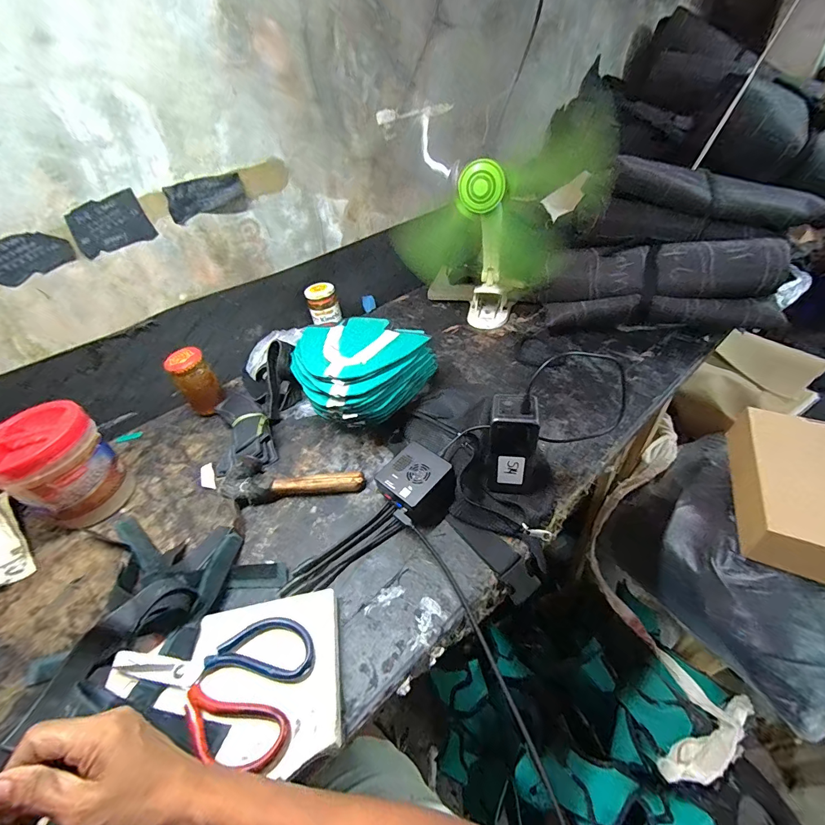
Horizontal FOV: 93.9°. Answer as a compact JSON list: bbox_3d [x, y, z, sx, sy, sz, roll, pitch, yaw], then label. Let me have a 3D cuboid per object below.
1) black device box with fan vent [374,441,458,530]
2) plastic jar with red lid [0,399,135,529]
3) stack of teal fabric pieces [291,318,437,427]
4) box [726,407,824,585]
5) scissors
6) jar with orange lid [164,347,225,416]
[{"bbox_3d":[0.007,0.096,0.496,0.077,0.053,0.086,-34,48,-26],"label":"black device box with fan vent"},{"bbox_3d":[-0.476,0.080,0.529,0.108,0.147,0.113,-4,42,4],"label":"plastic jar with red lid"},{"bbox_3d":[-0.094,-0.061,0.628,0.198,0.126,0.213,19,49,26],"label":"stack of teal fabric pieces"},{"bbox_3d":[0.618,0.125,0.576,0.205,0.076,0.255,15,47,23],"label":"box"},{"bbox_3d":[-0.192,0.244,0.360,0.191,0.015,0.110,3,43,11],"label":"scissors"},{"bbox_3d":[-0.370,-0.047,0.665,0.060,0.115,0.049,-33,48,-25],"label":"jar with orange lid"}]

